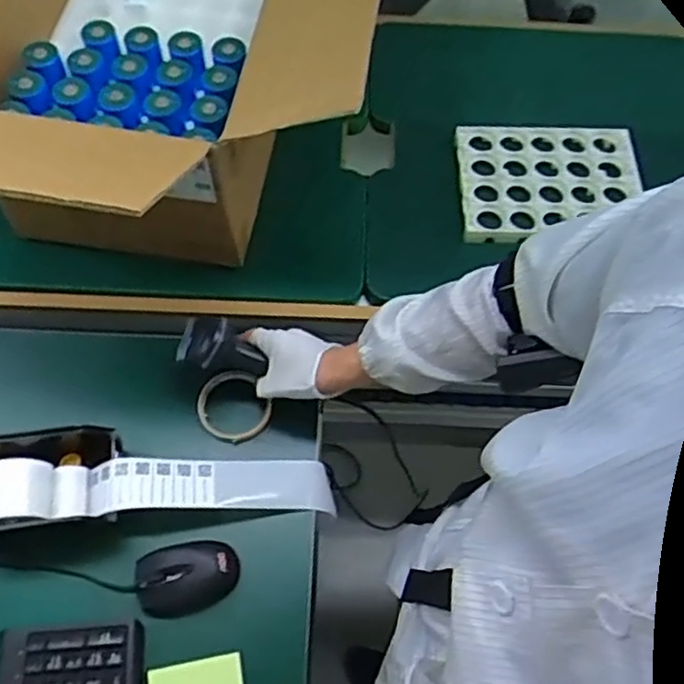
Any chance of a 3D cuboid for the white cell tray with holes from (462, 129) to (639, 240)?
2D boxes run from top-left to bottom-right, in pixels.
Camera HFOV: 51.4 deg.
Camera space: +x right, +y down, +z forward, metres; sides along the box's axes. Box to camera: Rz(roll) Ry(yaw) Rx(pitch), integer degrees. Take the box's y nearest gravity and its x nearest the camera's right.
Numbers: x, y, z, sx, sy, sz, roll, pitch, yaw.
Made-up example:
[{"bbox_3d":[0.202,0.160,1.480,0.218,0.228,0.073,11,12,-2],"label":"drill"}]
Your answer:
[{"bbox_3d":[0.269,-0.211,0.926,0.229,0.033,0.173,-2,63,-3],"label":"white cell tray with holes"}]

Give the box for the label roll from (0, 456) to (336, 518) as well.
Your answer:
[{"bbox_3d":[-0.205,0.159,0.776,0.384,0.068,0.076,-4,61,-5],"label":"label roll"}]

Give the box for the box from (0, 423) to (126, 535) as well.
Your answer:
[{"bbox_3d":[-0.334,0.156,0.773,0.179,0.073,0.116,-4,61,-5],"label":"box"}]

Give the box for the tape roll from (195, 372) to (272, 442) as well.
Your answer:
[{"bbox_3d":[-0.131,0.077,0.850,0.081,0.018,0.087,1,61,-2],"label":"tape roll"}]

